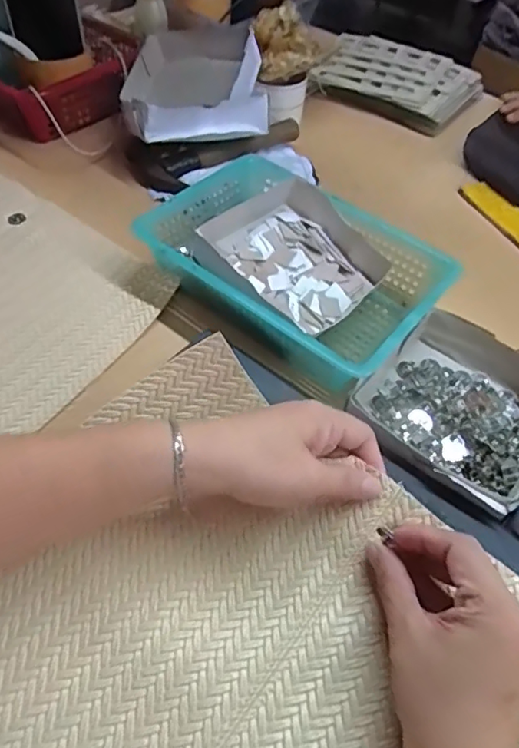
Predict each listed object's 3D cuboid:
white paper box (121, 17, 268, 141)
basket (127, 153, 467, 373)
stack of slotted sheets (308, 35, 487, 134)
[{"bbox_3d":[-0.075,-0.325,0.613,0.156,0.059,0.194,-5,54,-8],"label":"white paper box"},{"bbox_3d":[0.032,-0.098,0.496,0.247,0.055,0.172,35,55,21],"label":"basket"},{"bbox_3d":[0.185,-0.411,0.767,0.218,0.040,0.181,27,53,16],"label":"stack of slotted sheets"}]

